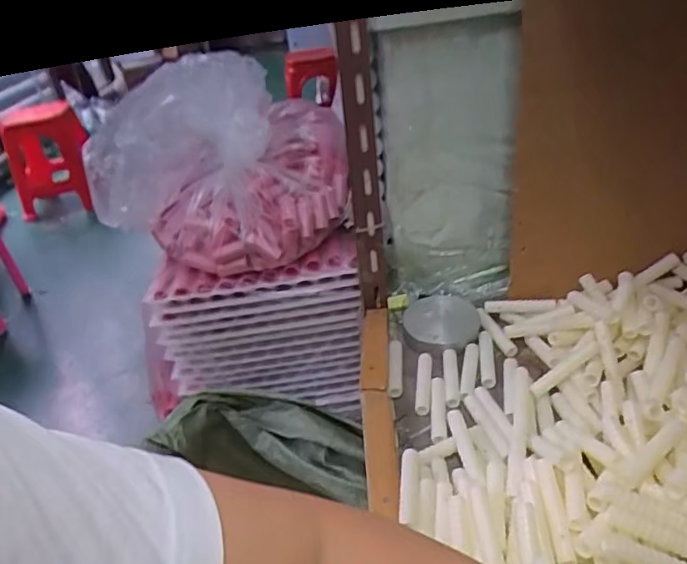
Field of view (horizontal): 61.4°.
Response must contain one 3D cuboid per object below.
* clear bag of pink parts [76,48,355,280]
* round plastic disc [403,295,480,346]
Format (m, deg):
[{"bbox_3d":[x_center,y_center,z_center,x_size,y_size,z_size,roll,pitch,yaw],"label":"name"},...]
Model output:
[{"bbox_3d":[-0.188,-0.176,0.803,0.314,0.223,0.342,-19,33,-19],"label":"clear bag of pink parts"},{"bbox_3d":[0.118,0.042,0.687,0.090,0.020,0.097,-5,31,3],"label":"round plastic disc"}]

